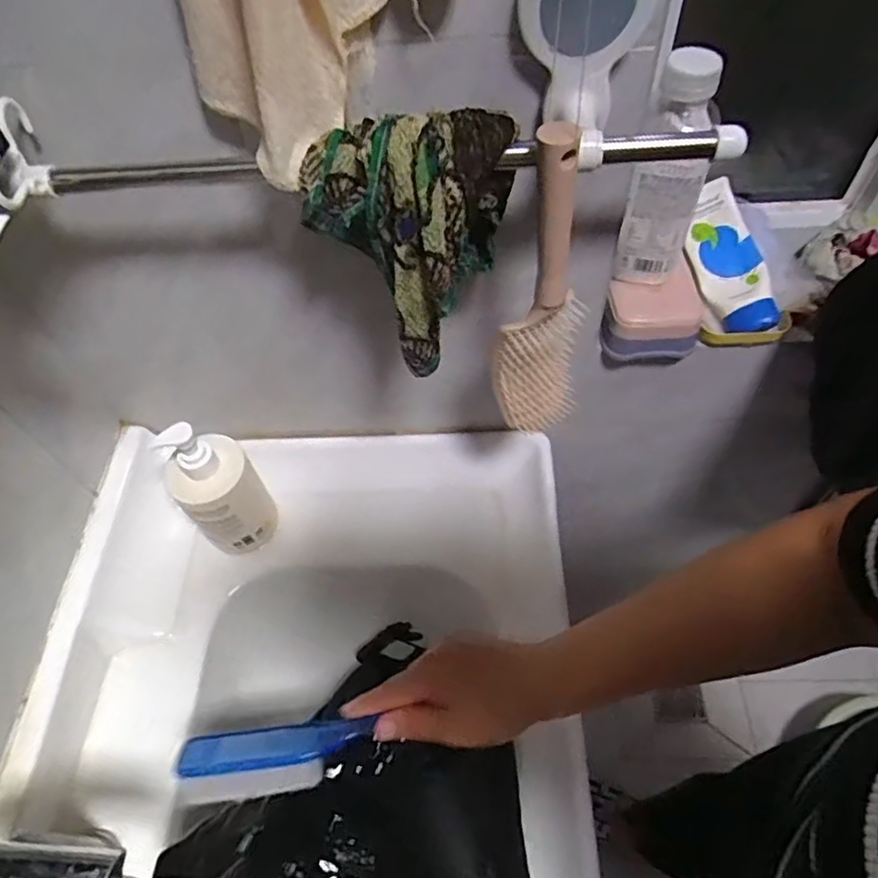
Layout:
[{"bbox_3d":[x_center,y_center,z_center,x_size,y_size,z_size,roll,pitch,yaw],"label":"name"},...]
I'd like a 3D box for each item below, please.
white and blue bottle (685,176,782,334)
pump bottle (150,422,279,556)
[{"bbox_3d":[0.271,-0.171,0.585,0.062,0.027,0.150,-8,74,-1],"label":"white and blue bottle"},{"bbox_3d":[-0.214,0.047,0.607,0.075,0.174,0.064,-36,61,-19],"label":"pump bottle"}]

